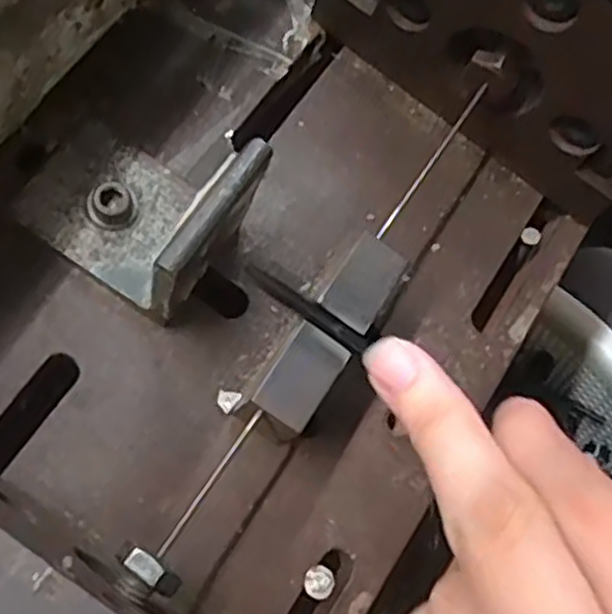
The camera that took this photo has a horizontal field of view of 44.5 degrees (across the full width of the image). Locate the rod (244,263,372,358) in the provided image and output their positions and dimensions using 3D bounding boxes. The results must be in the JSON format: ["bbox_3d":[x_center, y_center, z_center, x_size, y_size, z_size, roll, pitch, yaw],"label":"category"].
[{"bbox_3d":[0.000,0.000,0.172,0.033,0.004,0.005,34,71,-2],"label":"rod"}]

